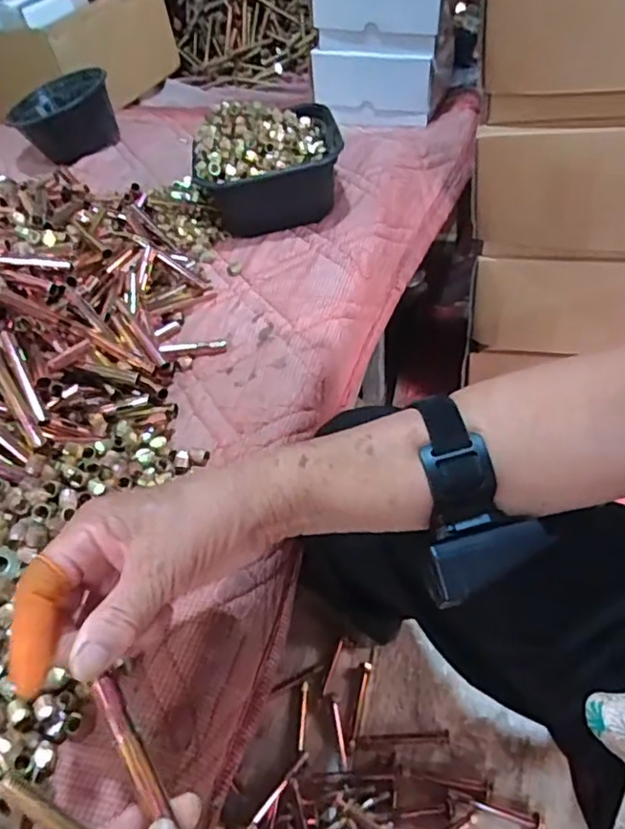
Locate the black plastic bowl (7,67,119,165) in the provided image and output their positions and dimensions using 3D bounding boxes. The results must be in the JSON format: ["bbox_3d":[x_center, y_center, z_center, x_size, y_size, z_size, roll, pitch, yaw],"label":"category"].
[{"bbox_3d":[-0.377,-0.452,0.894,0.150,0.084,0.121,-17,47,-8],"label":"black plastic bowl"}]

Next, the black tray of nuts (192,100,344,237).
[{"bbox_3d":[-0.051,-0.289,0.682,0.165,0.100,0.138,-9,47,-1],"label":"black tray of nuts"}]

